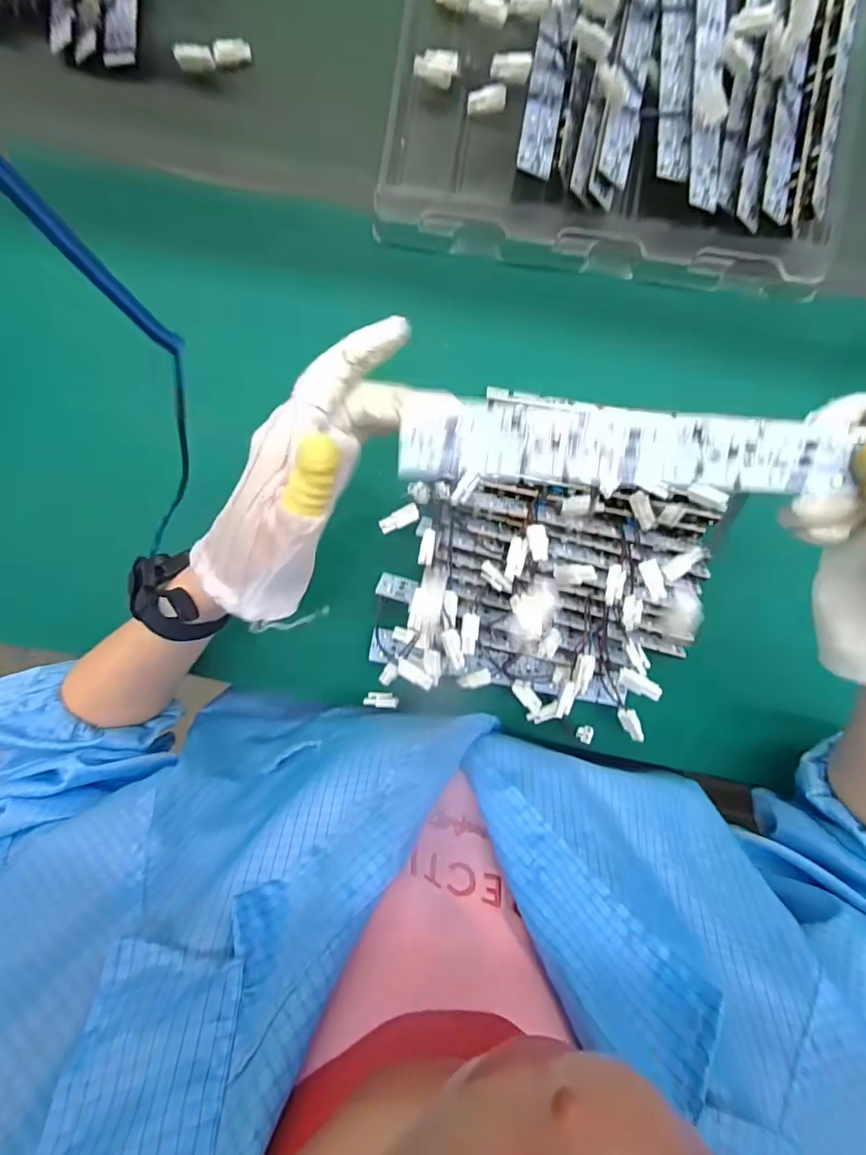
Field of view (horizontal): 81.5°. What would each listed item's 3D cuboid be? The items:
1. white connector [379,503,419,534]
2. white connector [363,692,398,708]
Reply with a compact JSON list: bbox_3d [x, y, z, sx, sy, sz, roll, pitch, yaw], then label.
[{"bbox_3d":[-0.022,-0.038,0.328,0.027,0.005,0.012,-27,92,3],"label":"white connector"},{"bbox_3d":[-0.040,0.094,0.385,0.026,0.006,0.011,0,93,2],"label":"white connector"}]

